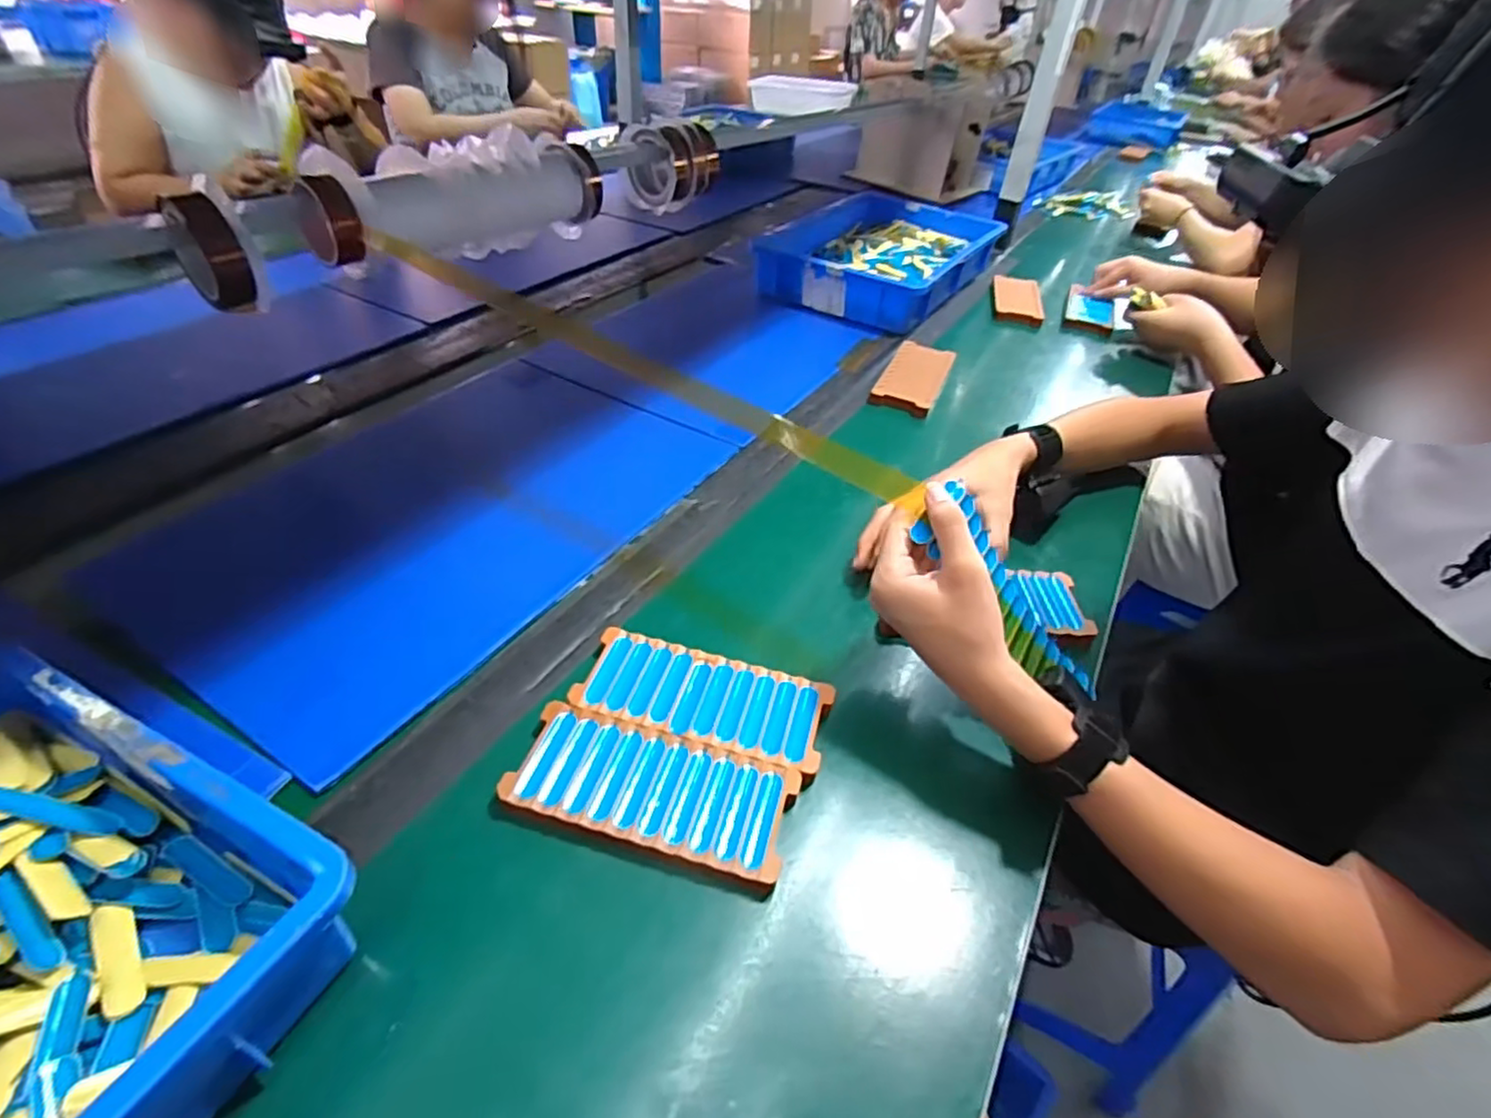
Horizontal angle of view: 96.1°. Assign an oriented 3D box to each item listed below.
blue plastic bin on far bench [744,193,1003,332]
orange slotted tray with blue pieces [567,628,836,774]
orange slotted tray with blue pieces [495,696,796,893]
[{"bbox_3d":[0.216,-0.508,1.123,0.330,0.090,0.396,23,44,18],"label":"blue plastic bin on far bench"},{"bbox_3d":[-0.029,0.099,0.474,0.171,0.016,0.071,14,42,8],"label":"orange slotted tray with blue pieces"},{"bbox_3d":[-0.058,0.144,0.416,0.170,0.011,0.075,14,42,8],"label":"orange slotted tray with blue pieces"}]

